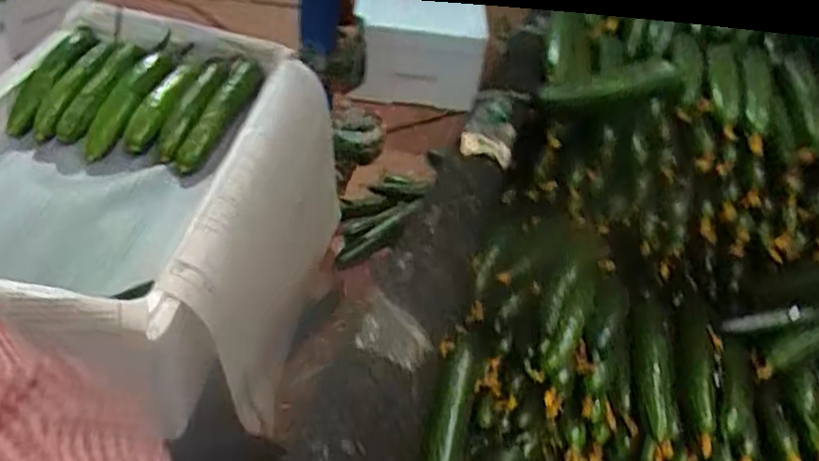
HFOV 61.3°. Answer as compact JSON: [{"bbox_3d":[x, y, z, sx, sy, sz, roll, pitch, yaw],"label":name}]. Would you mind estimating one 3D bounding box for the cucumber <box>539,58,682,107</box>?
[{"bbox_3d":[0.177,-0.131,0.627,0.162,0.036,0.030,-15,46,-24],"label":"cucumber"}]

